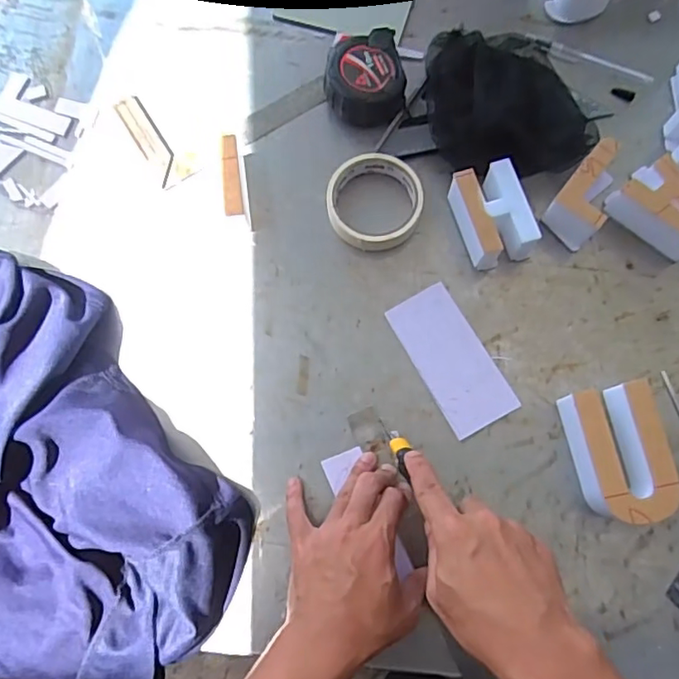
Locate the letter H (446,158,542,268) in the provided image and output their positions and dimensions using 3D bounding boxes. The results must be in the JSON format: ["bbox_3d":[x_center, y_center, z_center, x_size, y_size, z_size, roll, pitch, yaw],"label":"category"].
[{"bbox_3d":[0.140,-0.114,0.534,0.056,0.050,0.086,-18,77,-3],"label":"letter H"}]

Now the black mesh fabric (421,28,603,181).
[{"bbox_3d":[0.164,-0.226,0.556,0.156,0.064,0.151,-1,76,1],"label":"black mesh fabric"}]

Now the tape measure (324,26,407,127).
[{"bbox_3d":[0.024,-0.251,0.574,0.078,0.042,0.085,-12,77,-2],"label":"tape measure"}]

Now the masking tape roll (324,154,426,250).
[{"bbox_3d":[0.034,-0.127,0.550,0.088,0.030,0.091,0,76,0],"label":"masking tape roll"}]

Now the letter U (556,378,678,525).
[{"bbox_3d":[0.233,0.095,0.484,0.064,0.045,0.110,-13,77,-2],"label":"letter U"}]

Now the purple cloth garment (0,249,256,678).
[{"bbox_3d":[-0.266,0.109,0.473,0.266,0.070,0.396,-36,78,-9],"label":"purple cloth garment"}]

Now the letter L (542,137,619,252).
[{"bbox_3d":[0.233,-0.135,0.540,0.048,0.048,0.088,37,80,9],"label":"letter L"}]

